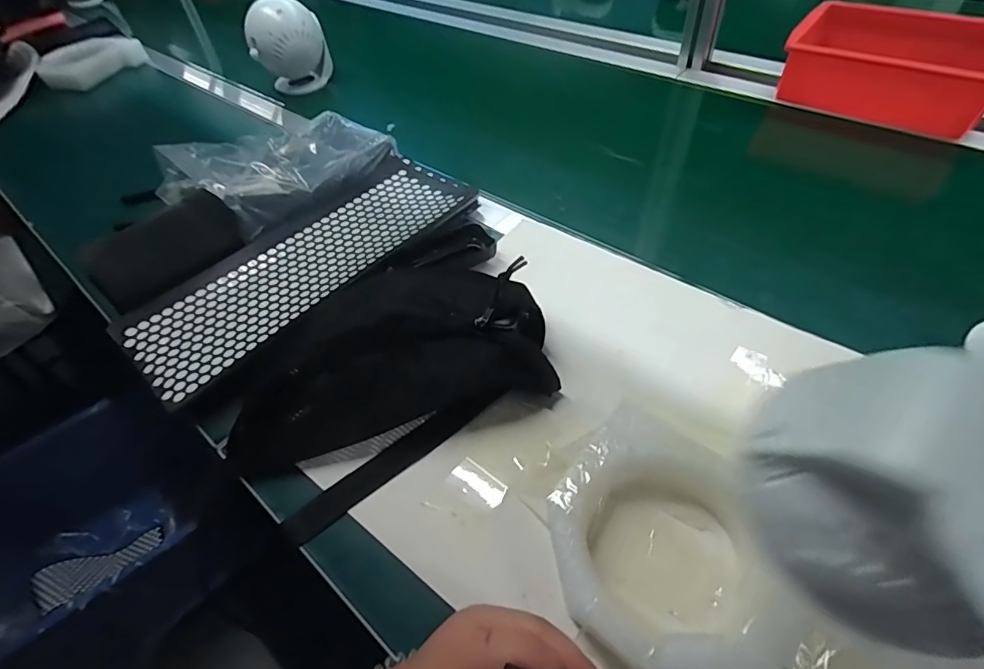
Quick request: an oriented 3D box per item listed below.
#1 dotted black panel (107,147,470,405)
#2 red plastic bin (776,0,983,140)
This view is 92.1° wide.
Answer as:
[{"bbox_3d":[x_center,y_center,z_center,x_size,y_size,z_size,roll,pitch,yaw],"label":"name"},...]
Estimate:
[{"bbox_3d":[-0.189,-0.083,0.504,0.149,0.018,0.372,34,61,28],"label":"dotted black panel"},{"bbox_3d":[0.533,-0.360,0.634,0.240,0.080,0.153,28,58,25],"label":"red plastic bin"}]

